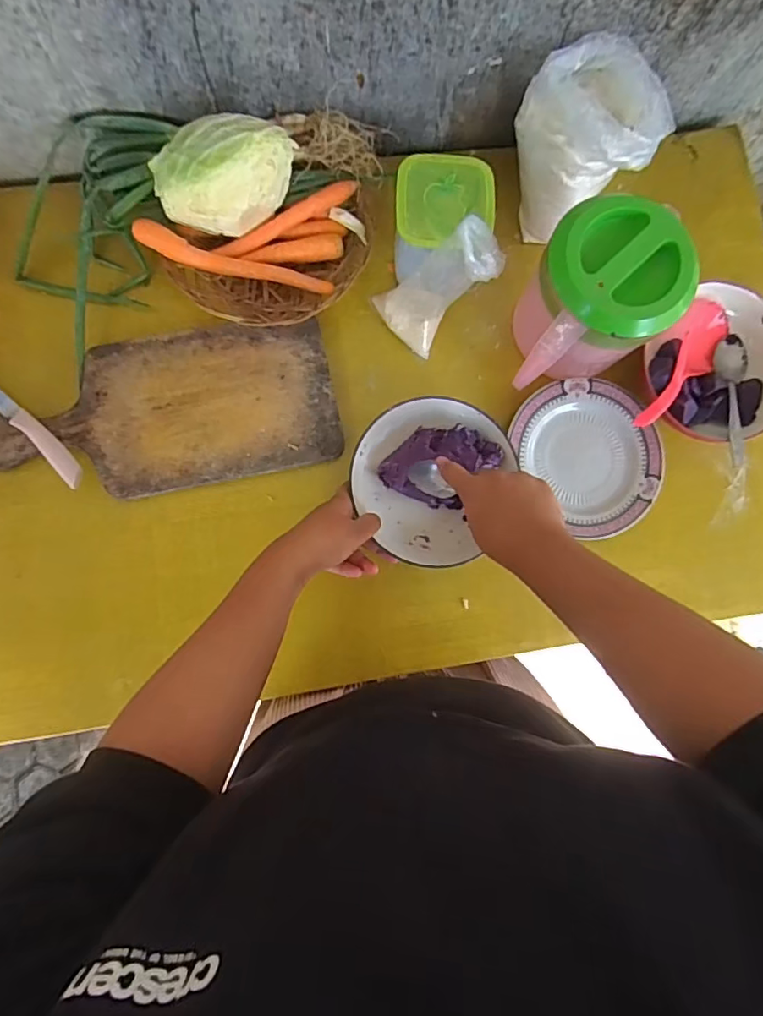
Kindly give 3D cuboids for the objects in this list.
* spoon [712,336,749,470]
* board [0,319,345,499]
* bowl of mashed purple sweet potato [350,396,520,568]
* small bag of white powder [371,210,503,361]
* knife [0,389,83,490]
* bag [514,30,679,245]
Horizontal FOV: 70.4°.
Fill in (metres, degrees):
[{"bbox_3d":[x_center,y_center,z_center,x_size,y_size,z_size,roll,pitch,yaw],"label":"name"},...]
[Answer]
[{"bbox_3d":[0.393,-0.121,0.603,0.044,0.015,0.173,12,69,-3],"label":"spoon"},{"bbox_3d":[-0.231,-0.101,0.576,0.357,0.015,0.165,-11,84,-6],"label":"board"},{"bbox_3d":[0.047,-0.031,0.575,0.153,0.046,0.168,0,83,-4],"label":"bowl of mashed purple sweet potato"},{"bbox_3d":[0.063,-0.227,0.558,0.063,0.151,0.070,-18,85,-31],"label":"small bag of white powder"},{"bbox_3d":[-0.372,-0.094,0.548,0.190,0.019,0.022,43,82,1],"label":"knife"},{"bbox_3d":[0.216,-0.401,0.588,0.119,0.125,0.120,-20,87,-6],"label":"bag"}]

